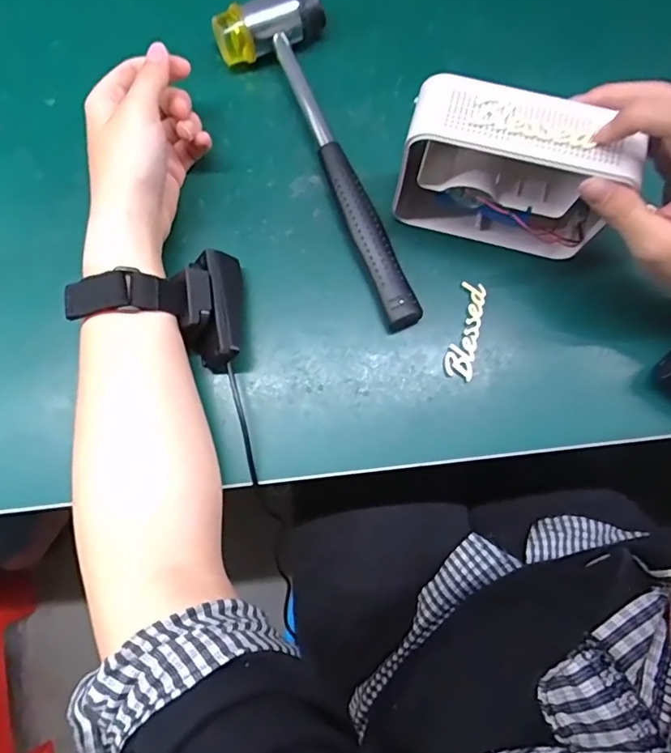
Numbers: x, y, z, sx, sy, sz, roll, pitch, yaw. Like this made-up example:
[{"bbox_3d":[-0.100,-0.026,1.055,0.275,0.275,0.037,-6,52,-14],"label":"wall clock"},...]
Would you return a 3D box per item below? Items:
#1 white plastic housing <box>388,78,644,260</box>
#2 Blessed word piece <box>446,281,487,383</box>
[{"bbox_3d":[0.104,-0.120,0.315,0.124,0.100,0.040,15,78,4],"label":"white plastic housing"},{"bbox_3d":[0.088,-0.031,0.348,0.017,0.009,0.064,14,78,4],"label":"Blessed word piece"}]

